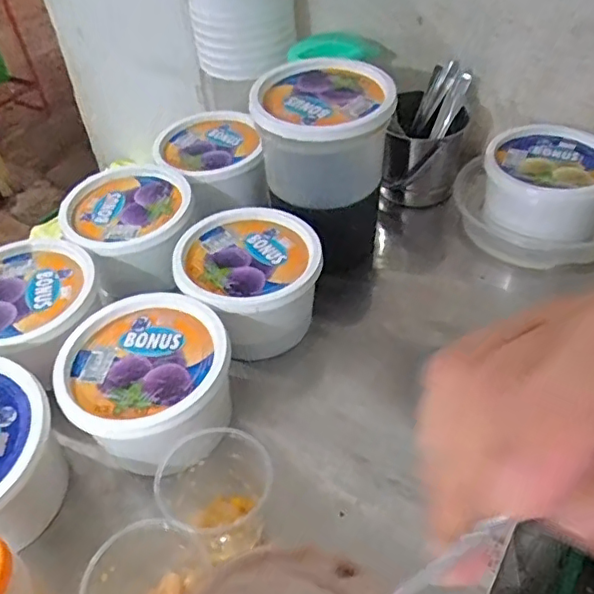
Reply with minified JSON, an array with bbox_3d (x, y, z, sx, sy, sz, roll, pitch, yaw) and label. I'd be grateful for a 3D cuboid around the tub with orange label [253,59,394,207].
[{"bbox_3d":[0.034,-0.203,0.735,0.164,0.119,0.172,6,46,10],"label":"tub with orange label"}]

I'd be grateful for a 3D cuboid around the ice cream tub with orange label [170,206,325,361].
[{"bbox_3d":[-0.058,-0.019,0.723,0.164,0.106,0.171,-2,46,2],"label":"ice cream tub with orange label"}]

